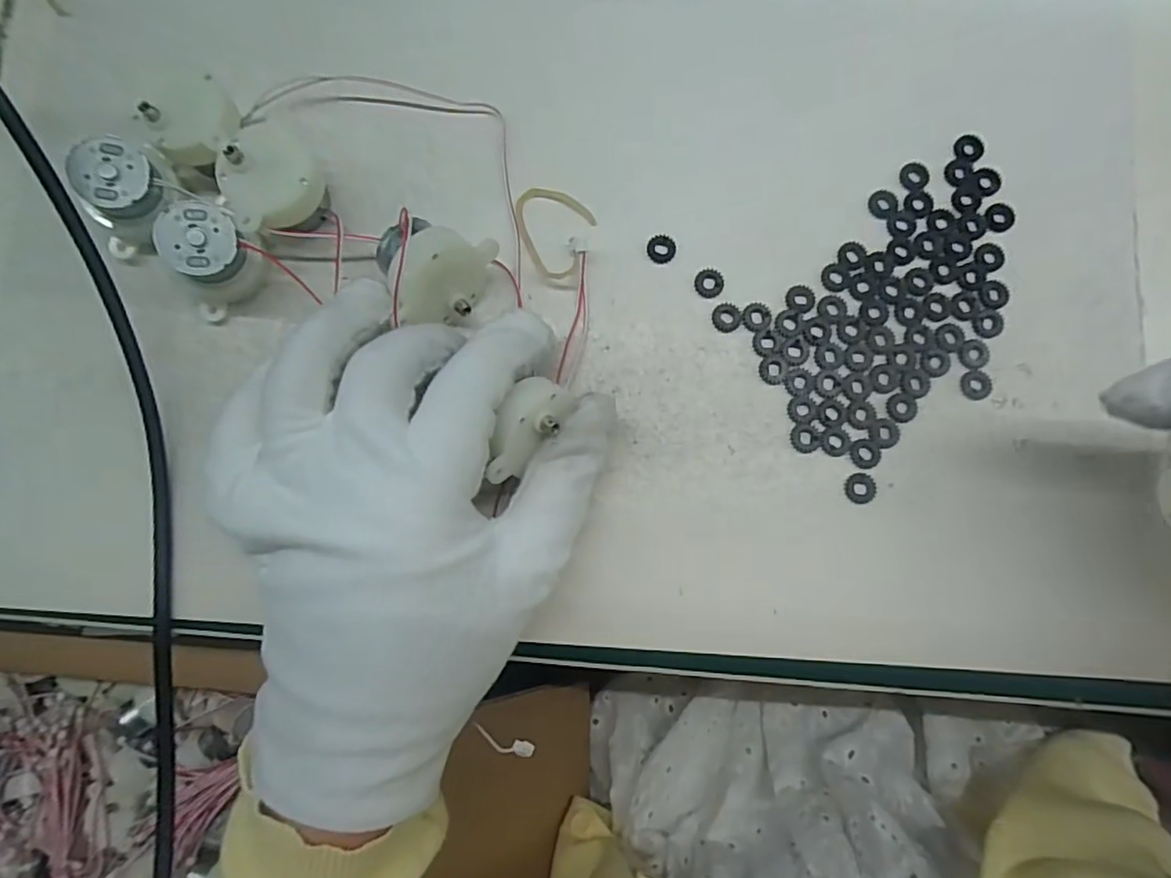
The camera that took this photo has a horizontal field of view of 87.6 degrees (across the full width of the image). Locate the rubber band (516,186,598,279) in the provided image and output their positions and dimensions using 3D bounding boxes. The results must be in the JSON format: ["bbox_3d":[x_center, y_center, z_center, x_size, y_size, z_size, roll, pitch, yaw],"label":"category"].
[{"bbox_3d":[-0.014,-0.077,0.227,0.030,0.004,0.032,0,82,1],"label":"rubber band"}]

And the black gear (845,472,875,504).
[{"bbox_3d":[0.096,0.017,0.212,0.011,0.004,0.011,0,82,1],"label":"black gear"}]

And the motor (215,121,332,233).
[{"bbox_3d":[-0.108,-0.089,0.216,0.033,0.029,0.031,0,82,1],"label":"motor"}]

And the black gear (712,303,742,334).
[{"bbox_3d":[0.052,-0.045,0.222,0.011,0.004,0.011,0,82,1],"label":"black gear"}]

